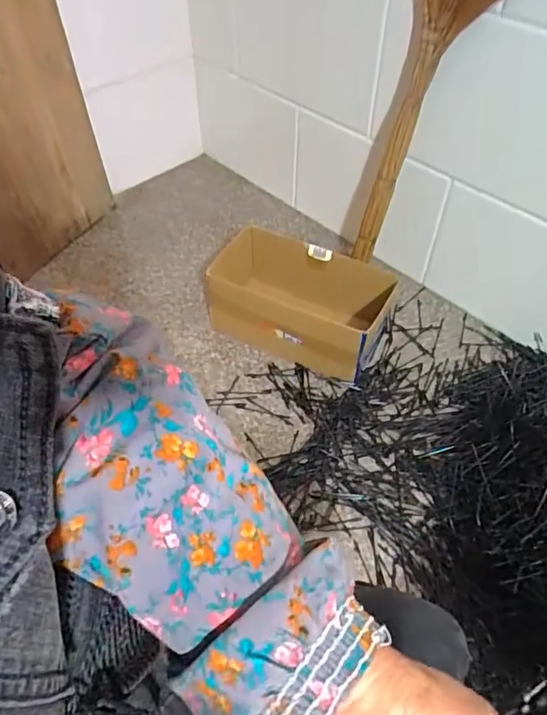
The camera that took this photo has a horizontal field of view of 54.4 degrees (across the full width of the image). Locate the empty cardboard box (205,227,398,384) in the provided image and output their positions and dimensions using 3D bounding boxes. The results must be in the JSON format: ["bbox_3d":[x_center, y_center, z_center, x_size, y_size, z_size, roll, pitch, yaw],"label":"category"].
[{"bbox_3d":[0.046,-0.127,1.190,0.399,0.167,0.225,22,54,18],"label":"empty cardboard box"}]

